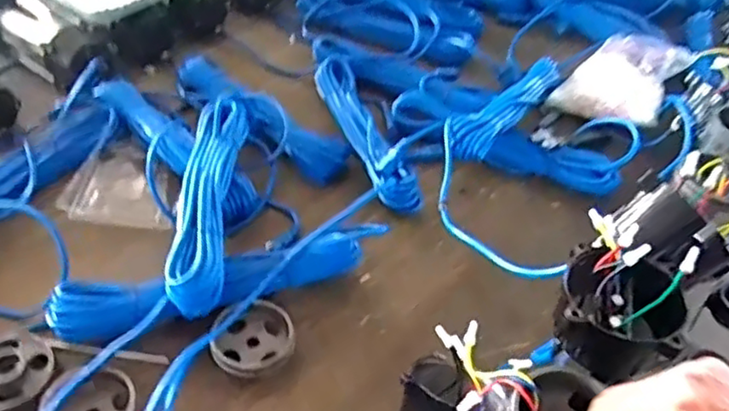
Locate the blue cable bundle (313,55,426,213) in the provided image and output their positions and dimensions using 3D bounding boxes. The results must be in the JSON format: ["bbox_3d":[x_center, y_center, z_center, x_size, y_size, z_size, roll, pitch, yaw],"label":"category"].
[{"bbox_3d":[-0.004,-0.116,1.001,0.069,0.065,0.353,-11,47,-17],"label":"blue cable bundle"}]

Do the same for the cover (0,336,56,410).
[{"bbox_3d":[-0.371,0.173,0.684,0.087,0.034,0.081,0,44,-6],"label":"cover"}]

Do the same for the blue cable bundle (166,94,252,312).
[{"bbox_3d":[-0.193,-0.022,0.822,0.066,0.048,0.356,2,44,-4],"label":"blue cable bundle"}]

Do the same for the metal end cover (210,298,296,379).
[{"bbox_3d":[-0.125,0.150,0.735,0.094,0.028,0.083,-22,51,-26],"label":"metal end cover"}]

